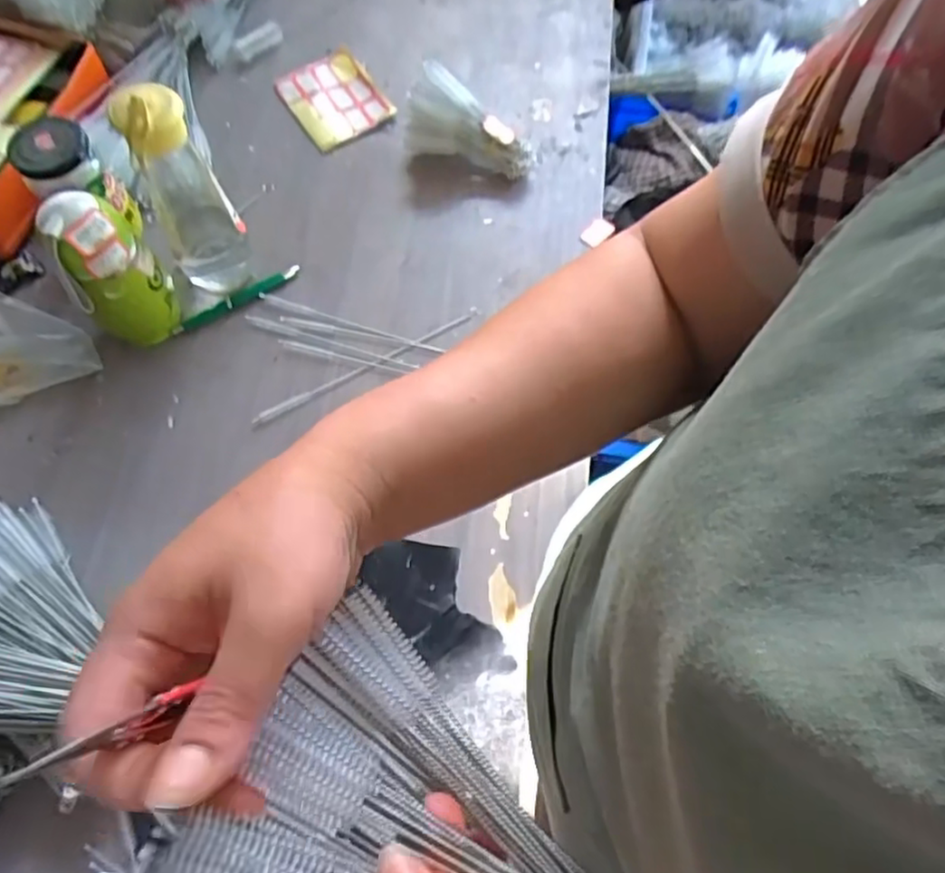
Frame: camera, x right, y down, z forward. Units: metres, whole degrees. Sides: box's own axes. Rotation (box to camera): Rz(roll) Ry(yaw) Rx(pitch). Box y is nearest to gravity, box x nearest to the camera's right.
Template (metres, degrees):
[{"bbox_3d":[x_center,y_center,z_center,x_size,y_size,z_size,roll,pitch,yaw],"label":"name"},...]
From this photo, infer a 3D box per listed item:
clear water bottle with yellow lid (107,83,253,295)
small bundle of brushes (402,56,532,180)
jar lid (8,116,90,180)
[{"bbox_3d":[-0.244,-0.206,0.582,0.067,0.199,0.050,-28,70,-14],"label":"clear water bottle with yellow lid"},{"bbox_3d":[-0.003,-0.327,0.710,0.133,0.091,0.042,11,66,3],"label":"small bundle of brushes"},{"bbox_3d":[-0.365,-0.248,0.583,0.060,0.015,0.057,-13,67,-8],"label":"jar lid"}]

